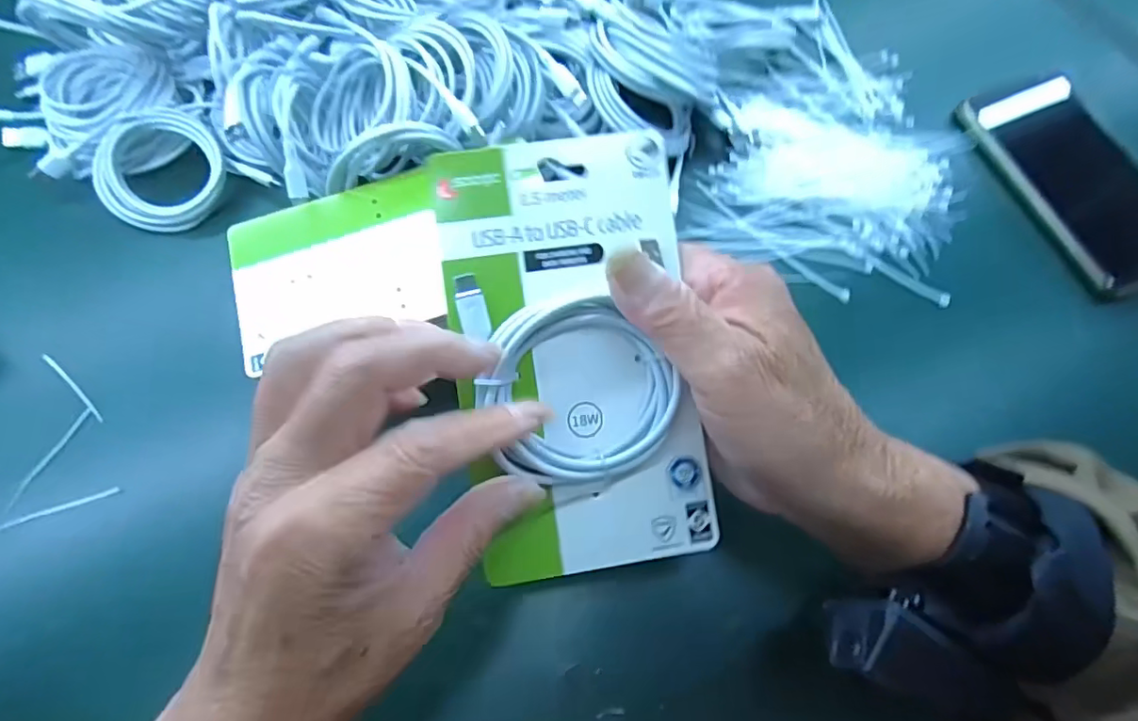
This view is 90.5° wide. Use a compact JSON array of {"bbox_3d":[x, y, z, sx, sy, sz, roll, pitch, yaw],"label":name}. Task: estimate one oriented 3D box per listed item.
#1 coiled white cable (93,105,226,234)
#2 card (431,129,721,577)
[{"bbox_3d":[-0.278,-0.130,0.383,0.080,0.018,0.081,-39,96,-5],"label":"coiled white cable"},{"bbox_3d":[0.005,-0.002,0.232,0.099,0.016,0.177,-12,91,-3],"label":"card"}]

